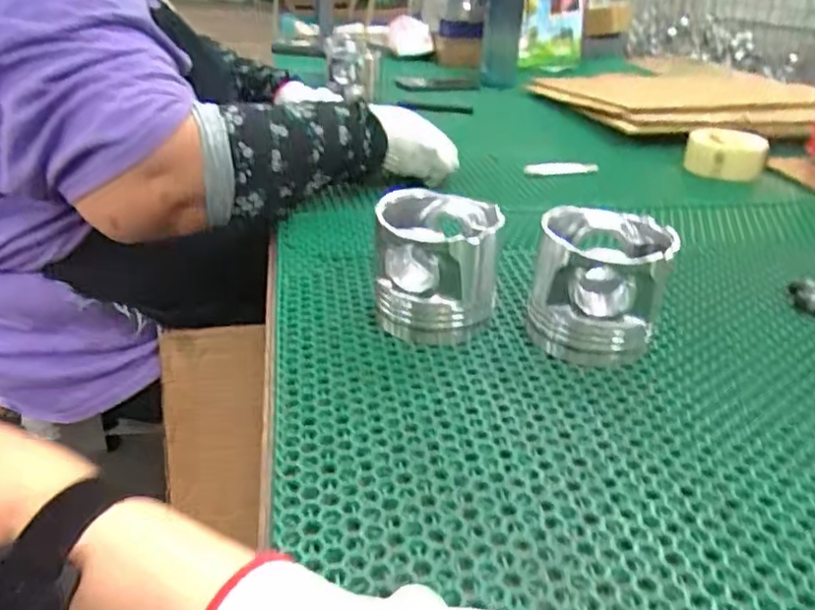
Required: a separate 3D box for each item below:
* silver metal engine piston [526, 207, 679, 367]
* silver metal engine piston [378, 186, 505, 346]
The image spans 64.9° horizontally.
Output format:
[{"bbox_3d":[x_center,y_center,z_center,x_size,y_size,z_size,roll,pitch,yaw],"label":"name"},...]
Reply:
[{"bbox_3d":[0.142,-0.016,0.482,0.093,0.089,0.095,7,30,8],"label":"silver metal engine piston"},{"bbox_3d":[0.023,-0.029,0.498,0.088,0.090,0.090,4,30,4],"label":"silver metal engine piston"}]

